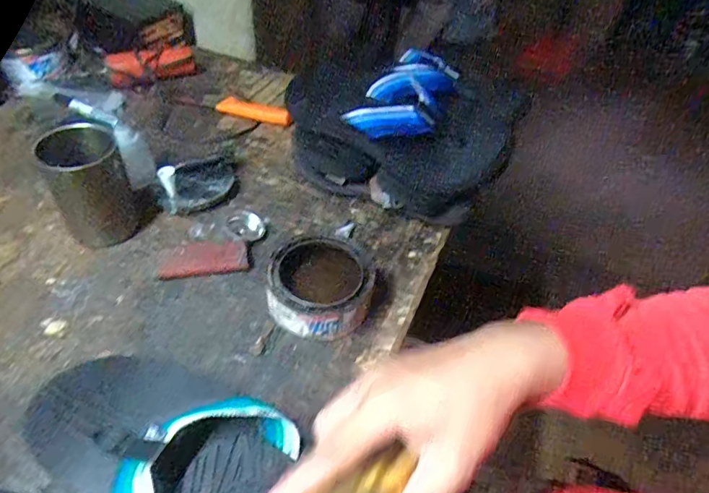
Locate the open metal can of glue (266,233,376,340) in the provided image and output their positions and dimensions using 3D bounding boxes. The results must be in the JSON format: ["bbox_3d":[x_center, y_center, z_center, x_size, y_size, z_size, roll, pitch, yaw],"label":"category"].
[{"bbox_3d":[-0.033,0.039,0.488,0.105,0.043,0.104,3,47,-3],"label":"open metal can of glue"}]

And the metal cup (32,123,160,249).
[{"bbox_3d":[-0.271,-0.064,0.515,0.085,0.109,0.071,-31,57,-29],"label":"metal cup"}]

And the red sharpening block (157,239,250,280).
[{"bbox_3d":[-0.159,0.012,0.516,0.089,0.011,0.039,-4,48,-9],"label":"red sharpening block"}]

